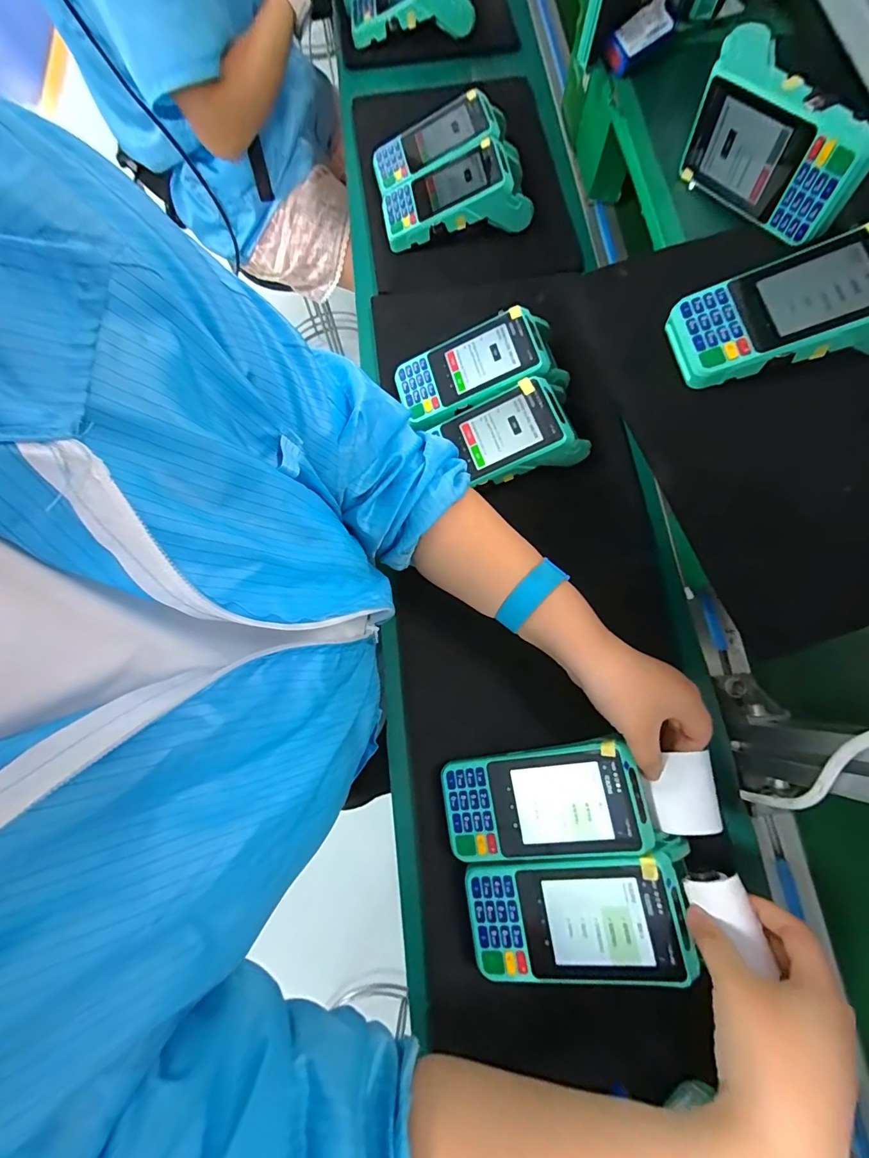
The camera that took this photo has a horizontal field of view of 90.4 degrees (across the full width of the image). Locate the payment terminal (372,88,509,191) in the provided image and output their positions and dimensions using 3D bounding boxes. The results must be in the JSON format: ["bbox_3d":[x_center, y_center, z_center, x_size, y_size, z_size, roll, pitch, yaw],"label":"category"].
[{"bbox_3d":[0.005,-0.523,0.519,0.156,0.037,0.083,-14,75,15],"label":"payment terminal"}]

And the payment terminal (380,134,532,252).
[{"bbox_3d":[0.023,-0.447,0.507,0.163,0.065,0.089,-6,75,-1],"label":"payment terminal"}]

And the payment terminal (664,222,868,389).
[{"bbox_3d":[0.269,-0.199,0.317,0.155,0.060,0.074,-10,75,-2],"label":"payment terminal"}]

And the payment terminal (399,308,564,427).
[{"bbox_3d":[0.044,-0.215,0.437,0.165,0.048,0.085,-13,75,-3],"label":"payment terminal"}]

